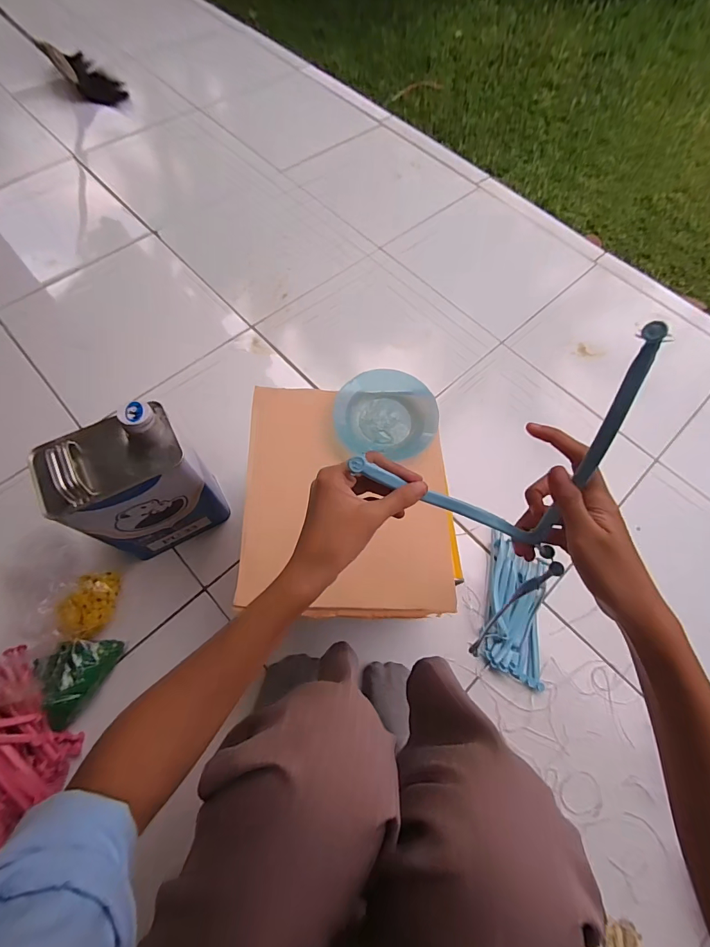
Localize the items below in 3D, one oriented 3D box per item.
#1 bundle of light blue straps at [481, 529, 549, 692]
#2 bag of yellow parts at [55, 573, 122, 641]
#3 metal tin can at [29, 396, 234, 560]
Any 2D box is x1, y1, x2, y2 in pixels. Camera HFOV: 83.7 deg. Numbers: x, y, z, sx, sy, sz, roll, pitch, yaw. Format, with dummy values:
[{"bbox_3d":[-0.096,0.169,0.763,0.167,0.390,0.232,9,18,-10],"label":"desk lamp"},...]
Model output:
[{"bbox_3d":[0.268,0.220,0.658,0.100,0.017,0.224,13,67,3],"label":"bundle of light blue straps"},{"bbox_3d":[-0.414,0.205,0.624,0.067,0.062,0.100,-1,67,-3],"label":"bag of yellow parts"},{"bbox_3d":[-0.314,0.019,0.587,0.170,0.248,0.115,-28,71,-13],"label":"metal tin can"}]

